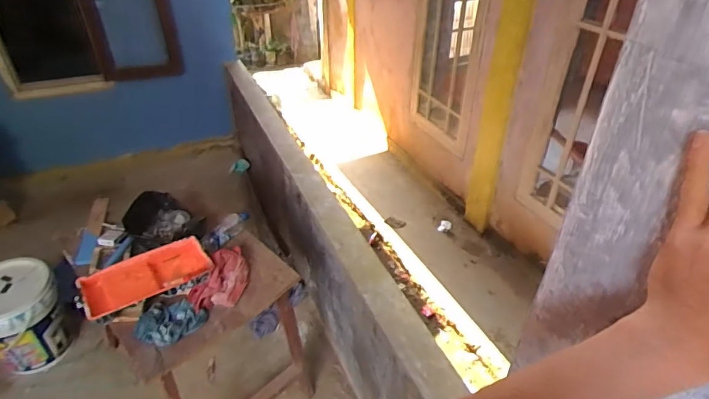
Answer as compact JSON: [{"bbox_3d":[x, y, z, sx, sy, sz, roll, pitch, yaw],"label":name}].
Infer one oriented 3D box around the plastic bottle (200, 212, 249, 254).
[{"bbox_3d":[-0.421,0.105,1.489,0.055,0.060,0.193,18,39,22],"label":"plastic bottle"}]

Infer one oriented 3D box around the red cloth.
[{"bbox_3d":[-0.380,0.229,1.331,0.122,0.068,0.225,10,37,12],"label":"red cloth"}]

